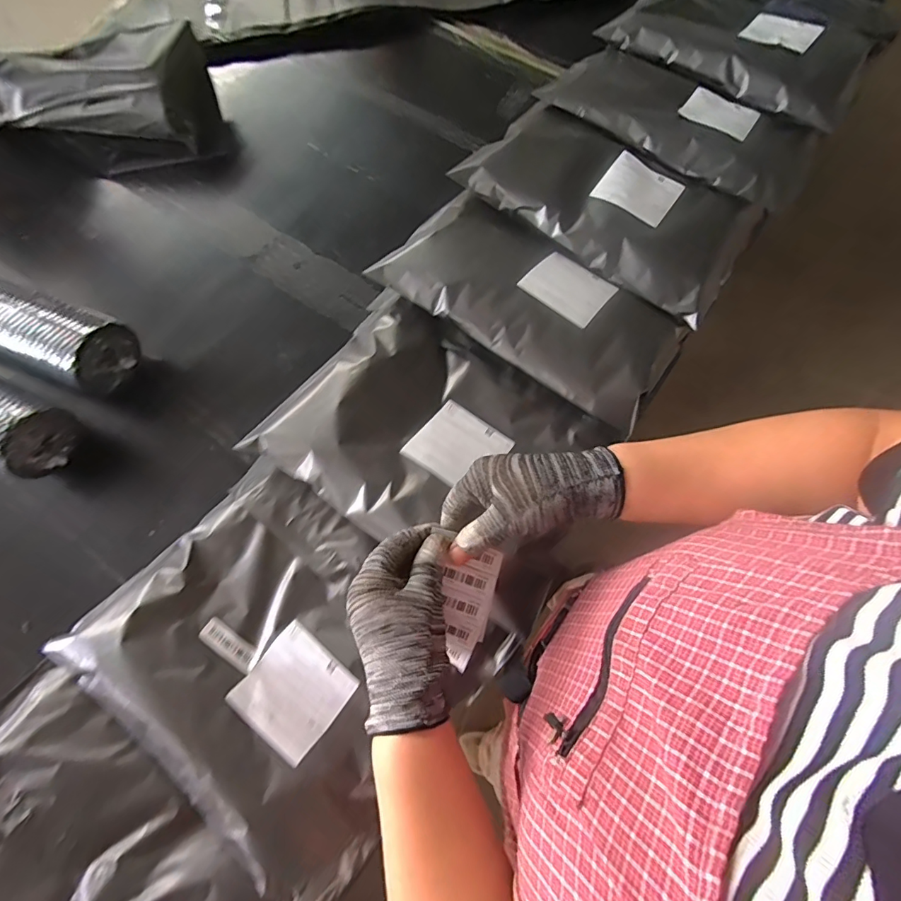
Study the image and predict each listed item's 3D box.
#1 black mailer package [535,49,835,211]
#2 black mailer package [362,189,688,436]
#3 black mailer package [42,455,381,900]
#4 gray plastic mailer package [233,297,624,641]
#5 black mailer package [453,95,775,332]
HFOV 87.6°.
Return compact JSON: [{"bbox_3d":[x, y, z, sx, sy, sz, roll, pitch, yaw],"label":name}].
[{"bbox_3d":[0.342,-0.490,0.719,0.402,0.083,0.221,36,76,12],"label":"black mailer package"},{"bbox_3d":[0.106,-0.196,0.603,0.361,0.052,0.184,34,75,12],"label":"black mailer package"},{"bbox_3d":[-0.182,0.202,0.490,0.359,0.045,0.284,35,76,12],"label":"black mailer package"},{"bbox_3d":[-0.003,-0.013,0.546,0.370,0.052,0.269,31,75,11],"label":"gray plastic mailer package"},{"bbox_3d":[0.219,-0.345,0.644,0.371,0.044,0.205,34,76,12],"label":"black mailer package"}]

